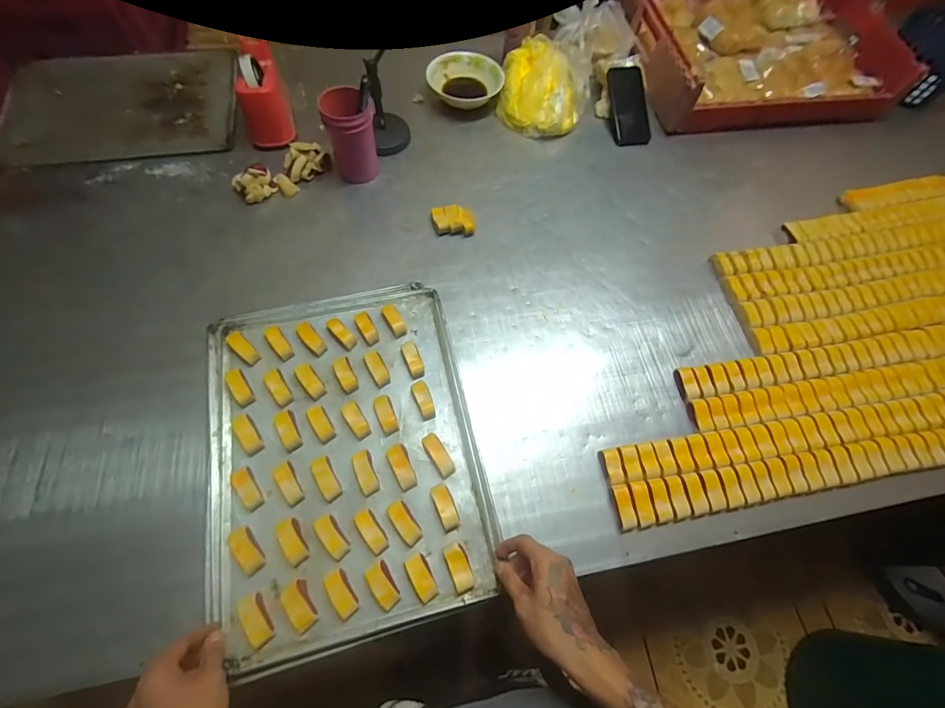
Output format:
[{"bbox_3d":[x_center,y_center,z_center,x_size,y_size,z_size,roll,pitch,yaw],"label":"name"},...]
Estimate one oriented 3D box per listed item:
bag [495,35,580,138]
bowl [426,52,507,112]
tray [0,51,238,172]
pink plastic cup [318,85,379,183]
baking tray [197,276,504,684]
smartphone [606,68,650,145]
[{"bbox_3d":[0.155,-0.591,0.890,0.185,0.092,0.199,10,67,2],"label":"bag"},{"bbox_3d":[-0.019,-0.618,0.914,0.168,0.051,0.142,-27,71,-13],"label":"bowl"},{"bbox_3d":[-0.730,-0.528,0.849,0.441,0.029,0.331,-13,68,-8],"label":"tray"},{"bbox_3d":[-0.225,-0.404,0.752,0.092,0.151,0.077,-5,67,-5],"label":"pink plastic cup"},{"bbox_3d":[-0.182,0.119,0.559,0.355,0.036,0.472,-12,68,-8],"label":"baking tray"},{"bbox_3d":[0.352,-0.551,0.898,0.086,0.015,0.171,-10,93,-14],"label":"smartphone"}]

